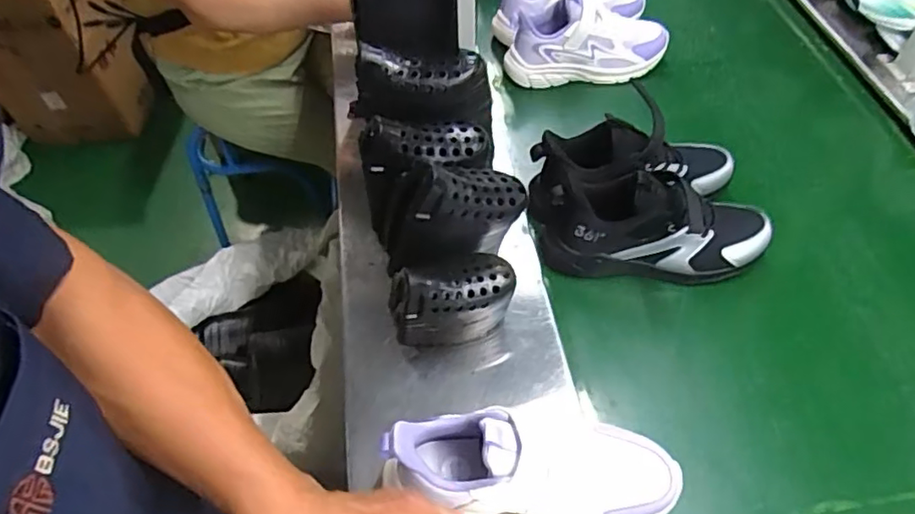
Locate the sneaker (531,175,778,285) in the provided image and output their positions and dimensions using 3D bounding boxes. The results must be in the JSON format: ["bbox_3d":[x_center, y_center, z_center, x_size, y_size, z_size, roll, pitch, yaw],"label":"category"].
[{"bbox_3d":[0.227,-0.044,0.704,0.275,0.121,0.115,9,55,9],"label":"sneaker"}]

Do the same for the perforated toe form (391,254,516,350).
[{"bbox_3d":[-0.005,0.042,0.624,0.129,0.114,0.070,-11,54,-5],"label":"perforated toe form"}]

